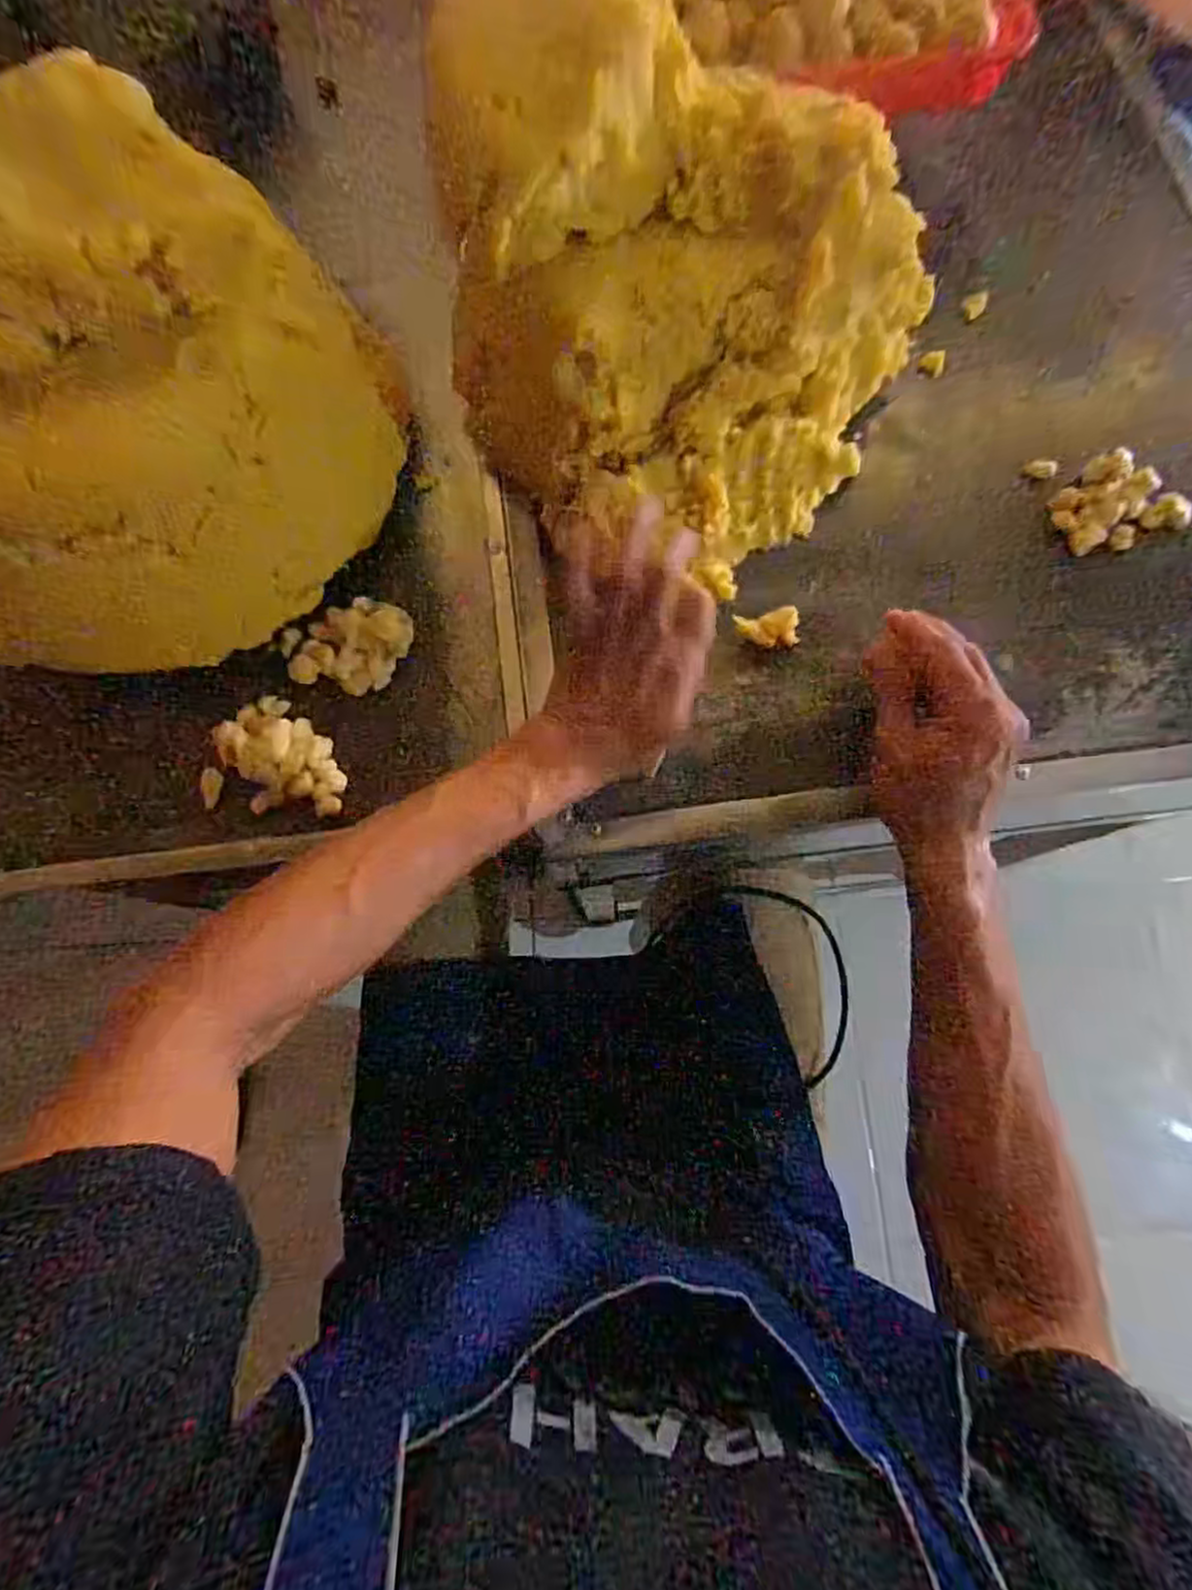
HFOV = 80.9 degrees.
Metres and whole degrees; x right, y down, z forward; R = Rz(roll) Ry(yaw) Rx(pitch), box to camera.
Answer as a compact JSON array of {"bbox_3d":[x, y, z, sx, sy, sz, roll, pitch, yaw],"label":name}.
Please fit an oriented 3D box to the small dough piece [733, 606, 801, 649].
[{"bbox_3d":[0.119,-0.113,0.474,0.044,0.010,0.027,-16,74,-3],"label":"small dough piece"}]

